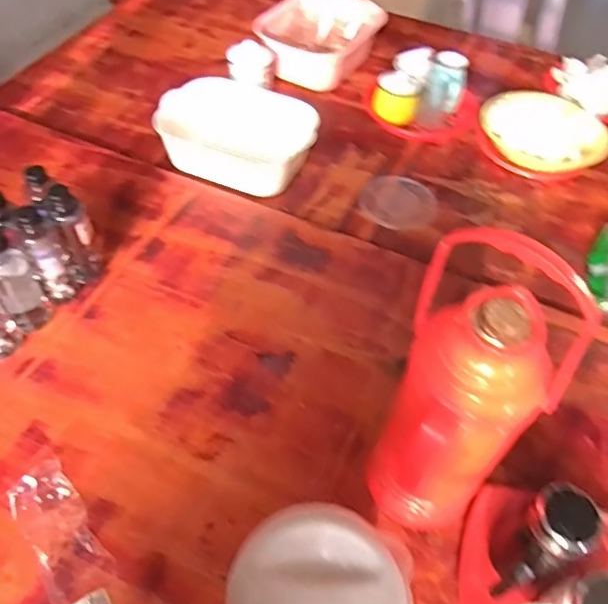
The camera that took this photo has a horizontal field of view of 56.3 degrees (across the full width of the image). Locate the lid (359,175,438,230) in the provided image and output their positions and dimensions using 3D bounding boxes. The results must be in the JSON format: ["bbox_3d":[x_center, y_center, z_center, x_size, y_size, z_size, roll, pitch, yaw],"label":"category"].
[{"bbox_3d":[0.183,-0.194,1.106,0.140,0.019,0.136,2,50,-2],"label":"lid"}]

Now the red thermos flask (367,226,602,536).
[{"bbox_3d":[0.156,0.123,0.583,0.138,0.406,0.134,18,52,11],"label":"red thermos flask"}]

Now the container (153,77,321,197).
[{"bbox_3d":[-0.134,-0.329,1.119,0.298,0.118,0.167,18,52,12],"label":"container"}]

